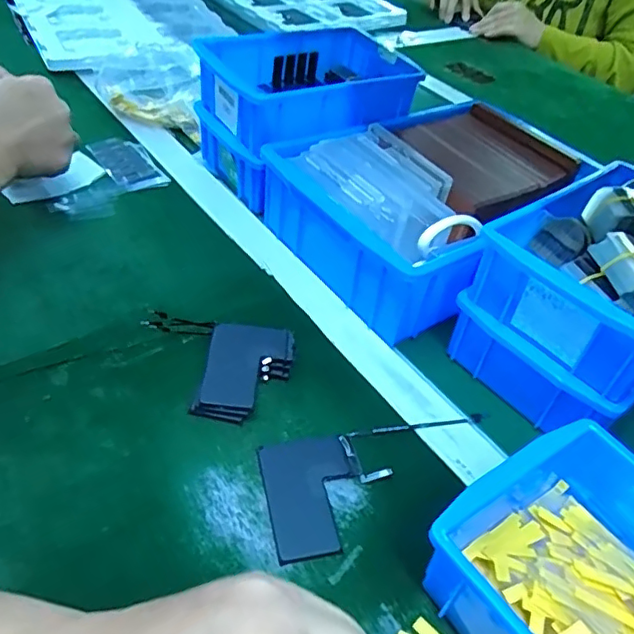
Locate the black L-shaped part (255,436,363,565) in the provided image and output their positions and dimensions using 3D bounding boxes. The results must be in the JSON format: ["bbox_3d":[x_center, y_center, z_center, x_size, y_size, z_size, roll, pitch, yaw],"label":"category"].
[{"bbox_3d":[0.000,0.110,0.355,0.061,0.005,0.077,-5,44,-15],"label":"black L-shaped part"}]

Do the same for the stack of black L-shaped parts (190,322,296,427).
[{"bbox_3d":[-0.050,0.040,0.403,0.058,0.020,0.078,10,43,1],"label":"stack of black L-shaped parts"}]

